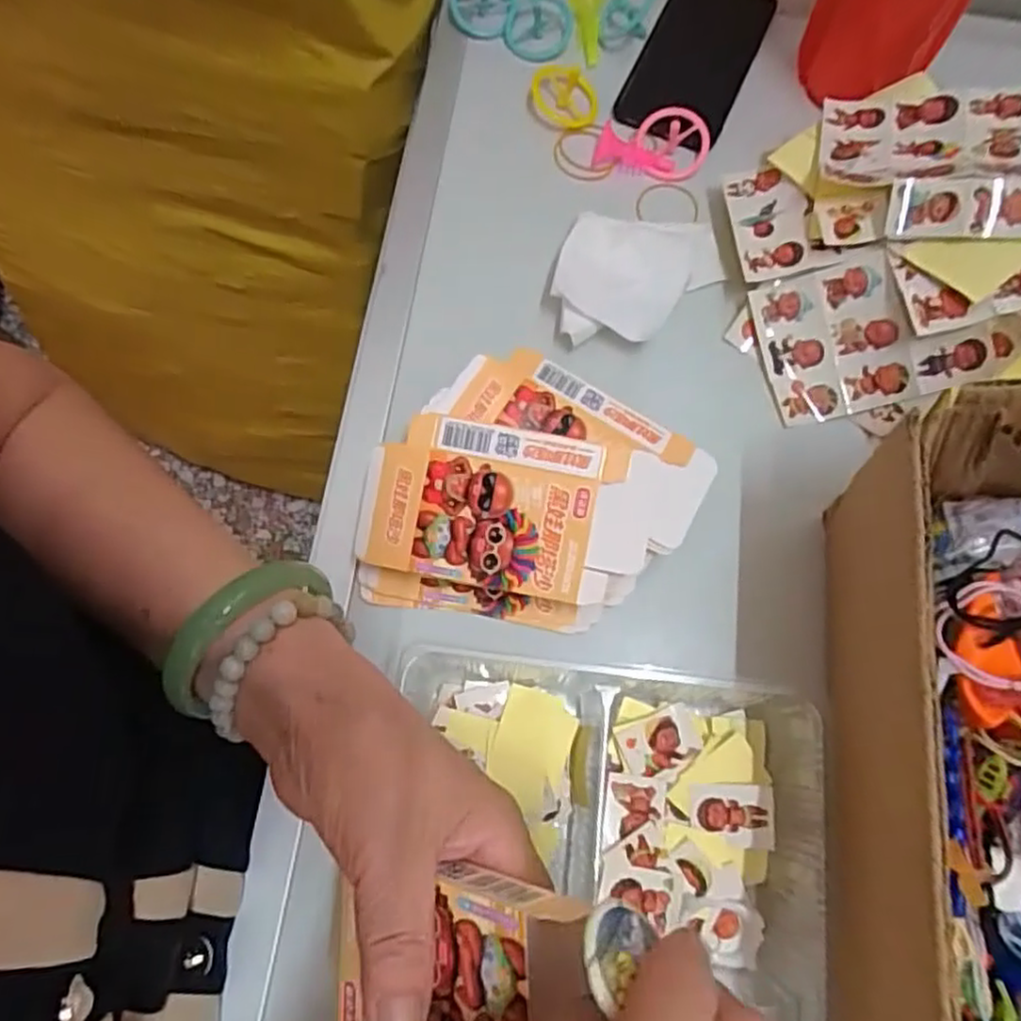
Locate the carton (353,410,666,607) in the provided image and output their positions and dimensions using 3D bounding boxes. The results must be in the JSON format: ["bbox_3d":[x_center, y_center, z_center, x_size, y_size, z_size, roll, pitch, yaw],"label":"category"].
[{"bbox_3d":[-0.002,0.000,0.363,0.146,0.006,0.082,10,92,2],"label":"carton"}]

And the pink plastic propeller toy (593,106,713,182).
[{"bbox_3d":[0.098,-0.253,0.477,0.075,0.022,0.040,12,73,2],"label":"pink plastic propeller toy"}]

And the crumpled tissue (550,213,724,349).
[{"bbox_3d":[0.081,-0.149,0.439,0.104,0.022,0.086,1,73,-1],"label":"crumpled tissue"}]

